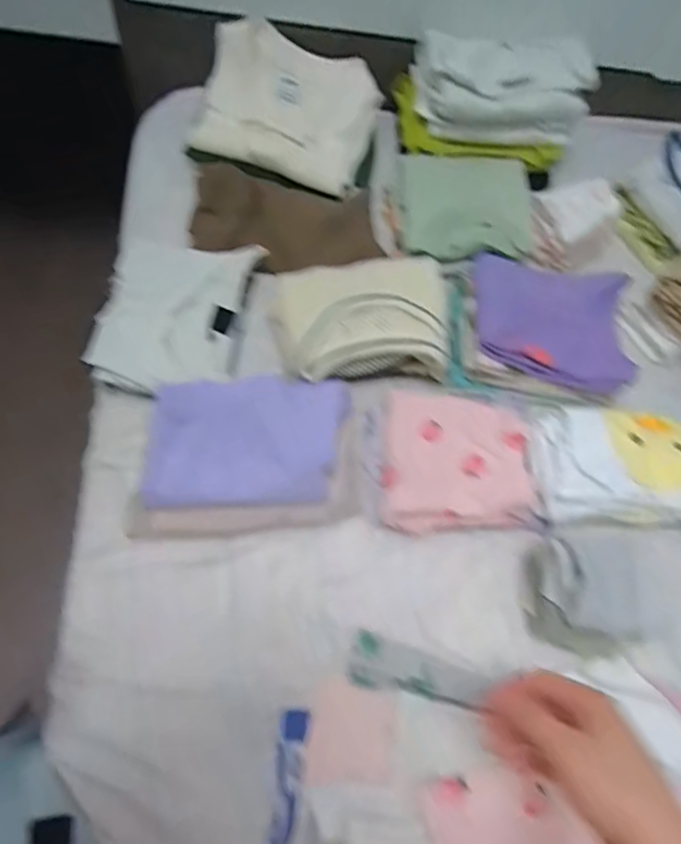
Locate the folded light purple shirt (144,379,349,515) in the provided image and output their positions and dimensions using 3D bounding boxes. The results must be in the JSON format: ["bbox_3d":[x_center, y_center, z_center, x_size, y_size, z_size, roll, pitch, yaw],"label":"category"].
[{"bbox_3d":[-0.105,0.022,0.586,0.235,0.055,0.137,-2,80,-2],"label":"folded light purple shirt"}]

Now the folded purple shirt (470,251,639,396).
[{"bbox_3d":[0.269,-0.133,0.665,0.193,0.026,0.168,10,66,-2],"label":"folded purple shirt"}]

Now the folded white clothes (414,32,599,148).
[{"bbox_3d":[0.230,-0.467,0.744,0.238,0.106,0.115,-4,70,-3],"label":"folded white clothes"}]

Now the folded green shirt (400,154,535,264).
[{"bbox_3d":[0.176,-0.306,0.750,0.198,0.054,0.184,-5,68,-9],"label":"folded green shirt"}]

